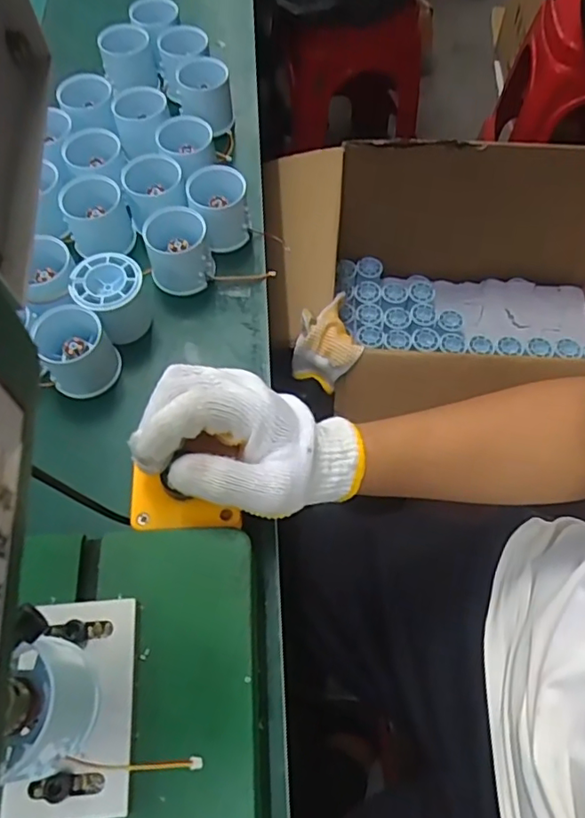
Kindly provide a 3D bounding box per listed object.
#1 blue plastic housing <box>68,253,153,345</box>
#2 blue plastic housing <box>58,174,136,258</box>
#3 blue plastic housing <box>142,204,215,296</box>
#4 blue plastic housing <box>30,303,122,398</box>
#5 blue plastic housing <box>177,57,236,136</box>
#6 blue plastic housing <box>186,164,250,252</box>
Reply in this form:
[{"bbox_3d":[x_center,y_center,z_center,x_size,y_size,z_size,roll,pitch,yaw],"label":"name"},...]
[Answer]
[{"bbox_3d":[-0.143,-0.087,0.464,0.052,0.055,0.051,0,63,0],"label":"blue plastic housing"},{"bbox_3d":[-0.169,-0.165,0.501,0.053,0.053,0.049,-19,65,-9],"label":"blue plastic housing"},{"bbox_3d":[-0.096,-0.133,0.487,0.053,0.051,0.049,0,63,0],"label":"blue plastic housing"},{"bbox_3d":[-0.167,-0.045,0.444,0.051,0.051,0.052,0,63,0],"label":"blue plastic housing"},{"bbox_3d":[-0.088,-0.317,0.580,0.051,0.048,0.055,-11,64,-5],"label":"blue plastic housing"},{"bbox_3d":[-0.065,-0.177,0.506,0.048,0.050,0.050,-11,64,-5],"label":"blue plastic housing"}]

